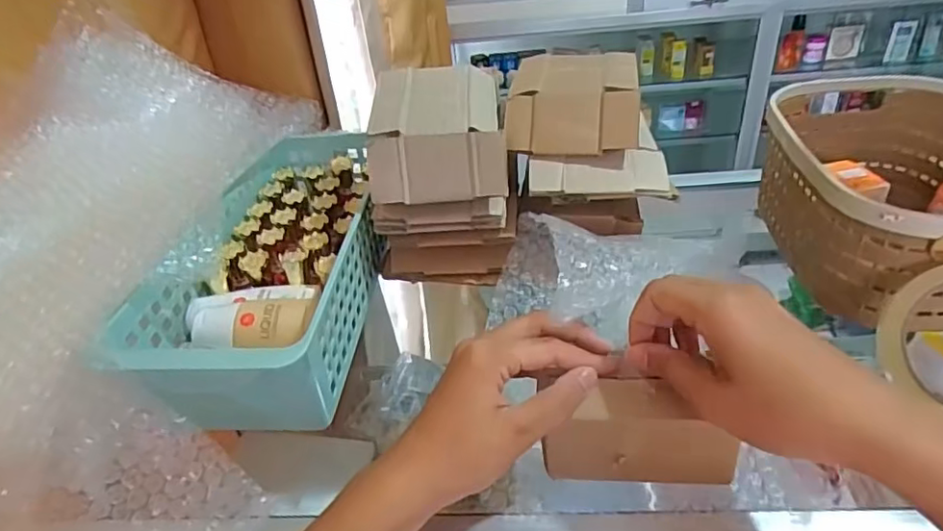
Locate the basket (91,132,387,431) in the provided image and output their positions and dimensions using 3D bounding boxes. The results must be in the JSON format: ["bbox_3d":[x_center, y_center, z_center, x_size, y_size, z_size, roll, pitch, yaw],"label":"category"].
[{"bbox_3d":[-0.147,-0.010,0.458,0.129,0.078,0.320,-2,38,6],"label":"basket"}]

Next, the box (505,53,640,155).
[{"bbox_3d":[0.081,-0.133,0.465,0.098,0.040,0.105,1,38,10],"label":"box"}]

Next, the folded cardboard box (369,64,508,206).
[{"bbox_3d":[-0.025,-0.106,0.454,0.098,0.057,0.119,-4,37,3],"label":"folded cardboard box"}]

